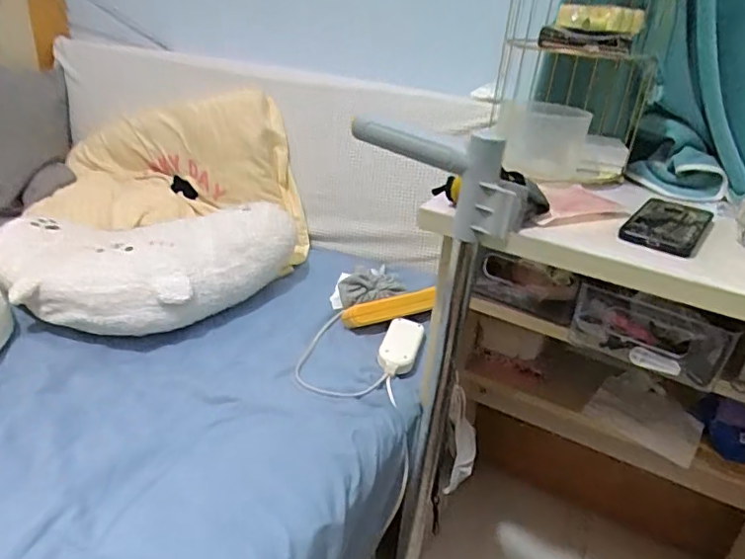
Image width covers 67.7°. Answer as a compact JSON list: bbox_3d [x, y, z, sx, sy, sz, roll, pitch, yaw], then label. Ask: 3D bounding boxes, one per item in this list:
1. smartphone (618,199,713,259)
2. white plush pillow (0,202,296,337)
[{"bbox_3d":[0.337,-0.064,0.630,0.076,0.011,0.145,23,36,29],"label":"smartphone"},{"bbox_3d":[-0.388,-0.021,0.906,0.489,0.153,0.255,4,27,-2],"label":"white plush pillow"}]

